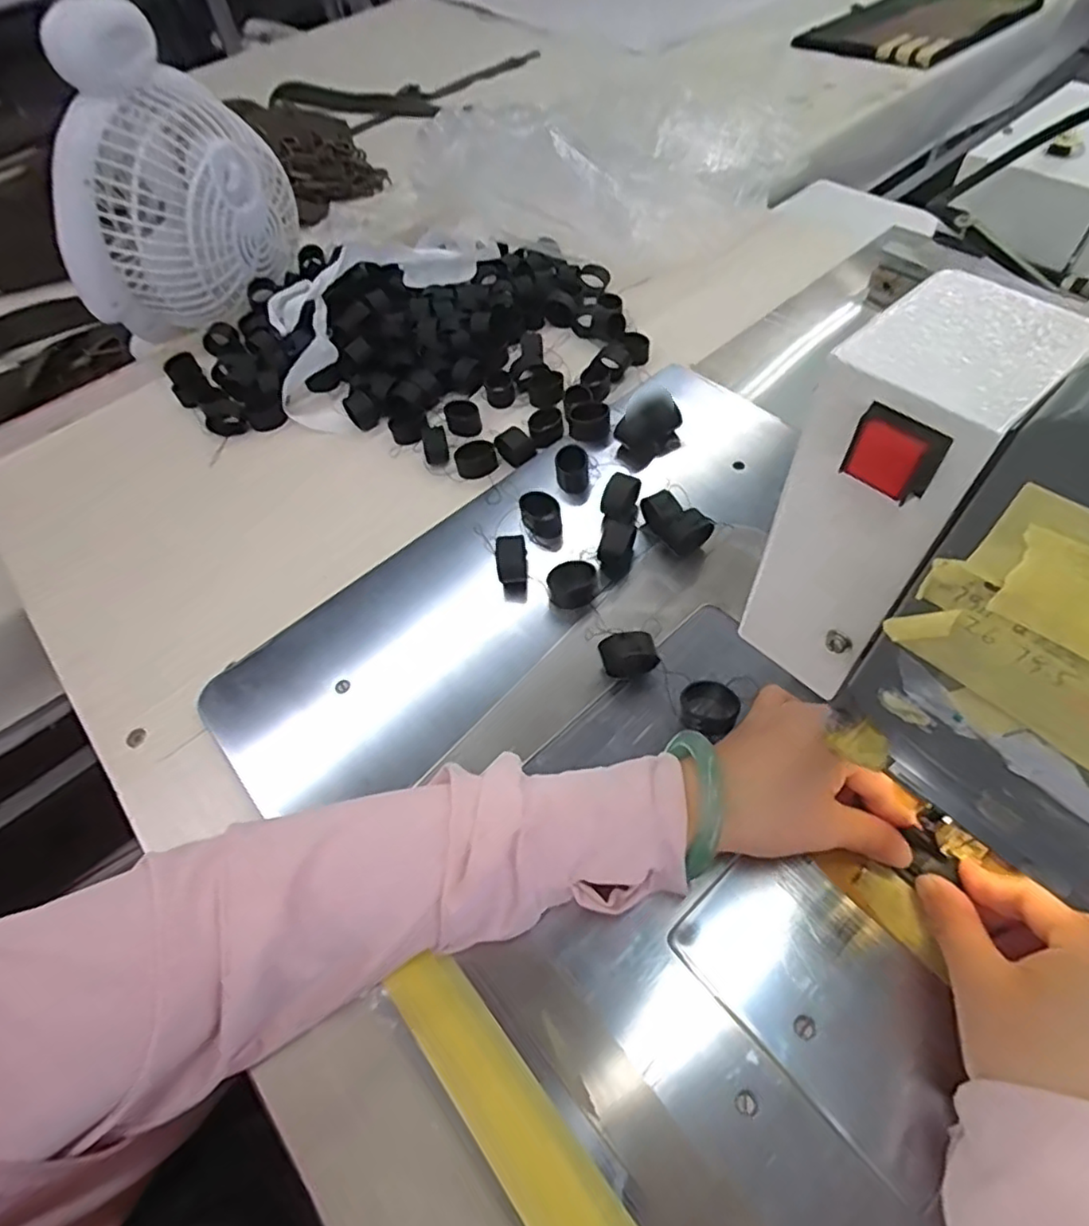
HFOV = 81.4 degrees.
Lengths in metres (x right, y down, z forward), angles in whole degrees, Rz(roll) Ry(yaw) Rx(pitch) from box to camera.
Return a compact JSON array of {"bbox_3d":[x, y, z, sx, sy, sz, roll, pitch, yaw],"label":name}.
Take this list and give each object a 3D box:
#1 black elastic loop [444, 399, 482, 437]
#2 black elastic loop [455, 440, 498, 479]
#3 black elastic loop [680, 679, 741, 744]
[{"bbox_3d":[-0.068,-0.165,0.530,0.028,0.016,0.030,-11,56,-2],"label":"black elastic loop"},{"bbox_3d":[-0.054,-0.122,0.501,0.031,0.016,0.027,-28,58,-13],"label":"black elastic loop"},{"bbox_3d":[0.091,0.052,0.350,0.031,0.020,0.027,21,61,19],"label":"black elastic loop"}]

